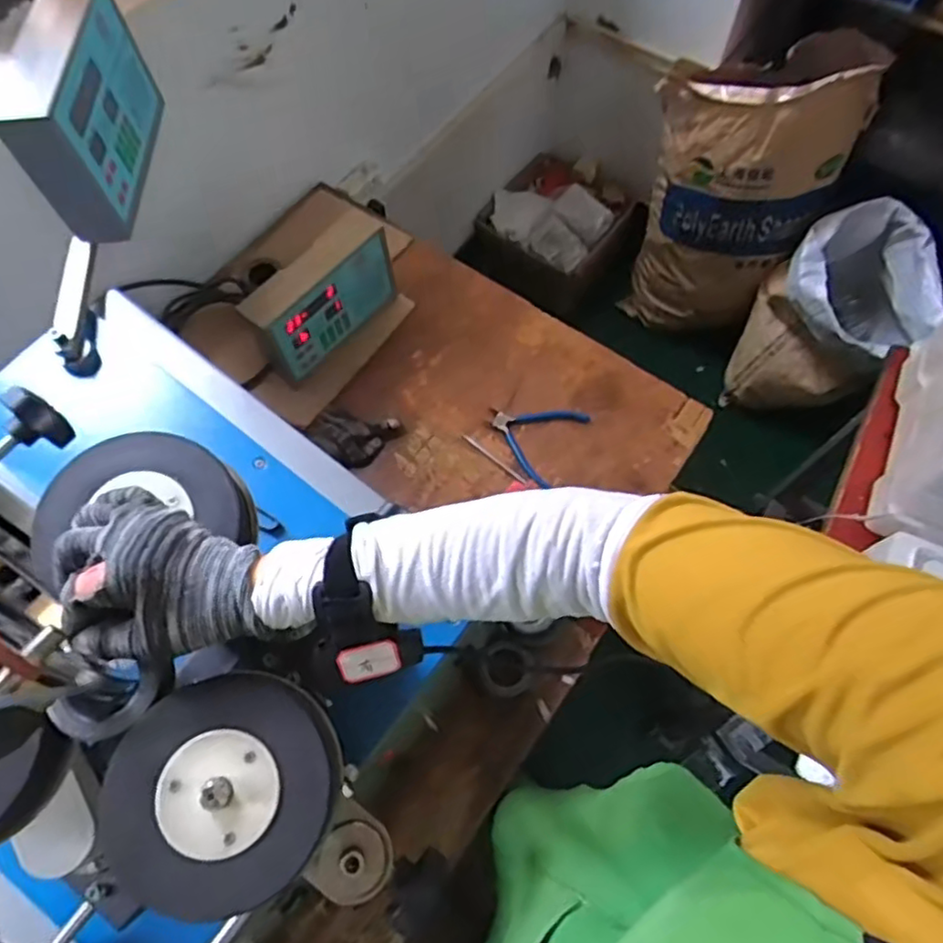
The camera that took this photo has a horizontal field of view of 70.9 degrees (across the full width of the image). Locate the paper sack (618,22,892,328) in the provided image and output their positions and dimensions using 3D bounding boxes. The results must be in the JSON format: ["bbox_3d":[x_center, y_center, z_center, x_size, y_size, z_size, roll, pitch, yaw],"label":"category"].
[{"bbox_3d":[0.567,-0.582,1.502,0.360,0.718,0.220,40,73,16],"label":"paper sack"}]

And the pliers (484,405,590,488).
[{"bbox_3d":[0.084,-0.053,0.960,0.130,0.012,0.128,25,69,11],"label":"pliers"}]

